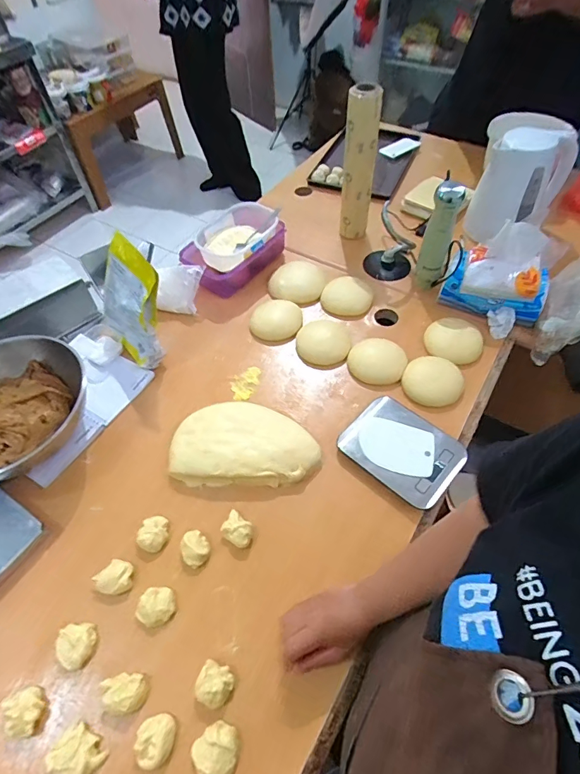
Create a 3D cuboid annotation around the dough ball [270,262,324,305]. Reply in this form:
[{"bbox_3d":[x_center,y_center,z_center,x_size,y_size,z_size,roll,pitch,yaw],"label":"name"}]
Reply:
[{"bbox_3d":[0.015,-0.221,0.910,0.122,0.058,0.086,-3,56,-1],"label":"dough ball"}]

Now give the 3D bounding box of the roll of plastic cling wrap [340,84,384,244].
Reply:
[{"bbox_3d":[0.148,-0.468,0.903,0.068,0.297,0.051,3,54,4],"label":"roll of plastic cling wrap"}]

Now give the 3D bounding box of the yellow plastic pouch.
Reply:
[{"bbox_3d":[-0.288,-0.148,0.752,0.172,0.211,0.031,40,42,25],"label":"yellow plastic pouch"}]

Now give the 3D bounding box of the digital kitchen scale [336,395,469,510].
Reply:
[{"bbox_3d":[0.180,0.098,0.674,0.172,0.020,0.138,37,64,23],"label":"digital kitchen scale"}]

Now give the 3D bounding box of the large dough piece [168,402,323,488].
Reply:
[{"bbox_3d":[-0.072,0.088,0.681,0.232,0.038,0.135,0,56,1],"label":"large dough piece"}]

